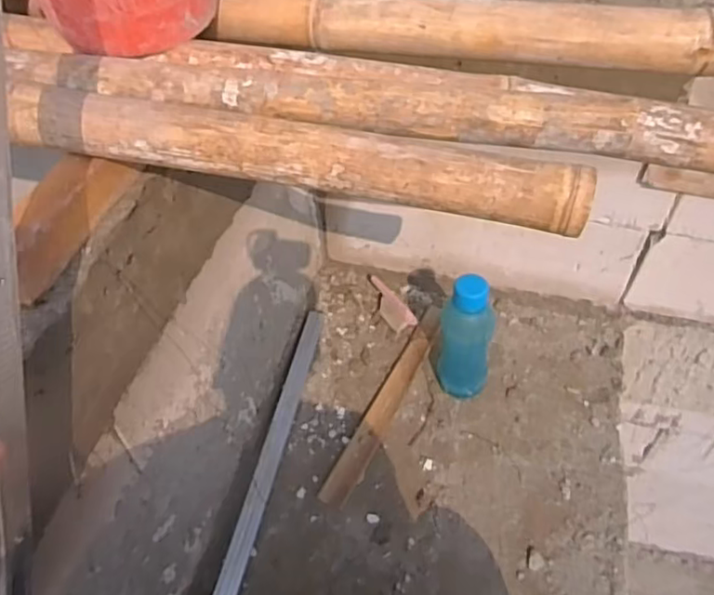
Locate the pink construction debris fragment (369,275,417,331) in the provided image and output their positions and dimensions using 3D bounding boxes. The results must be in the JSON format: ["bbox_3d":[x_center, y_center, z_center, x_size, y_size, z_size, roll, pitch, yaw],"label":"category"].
[{"bbox_3d":[0.060,0.008,1.276,0.048,0.035,0.145,-26,52,-21],"label":"pink construction debris fragment"}]

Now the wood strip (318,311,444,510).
[{"bbox_3d":[0.061,0.179,1.143,0.045,0.013,0.446,21,51,19],"label":"wood strip"}]

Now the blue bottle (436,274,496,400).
[{"bbox_3d":[0.184,0.076,1.070,0.093,0.243,0.076,9,48,9],"label":"blue bottle"}]

